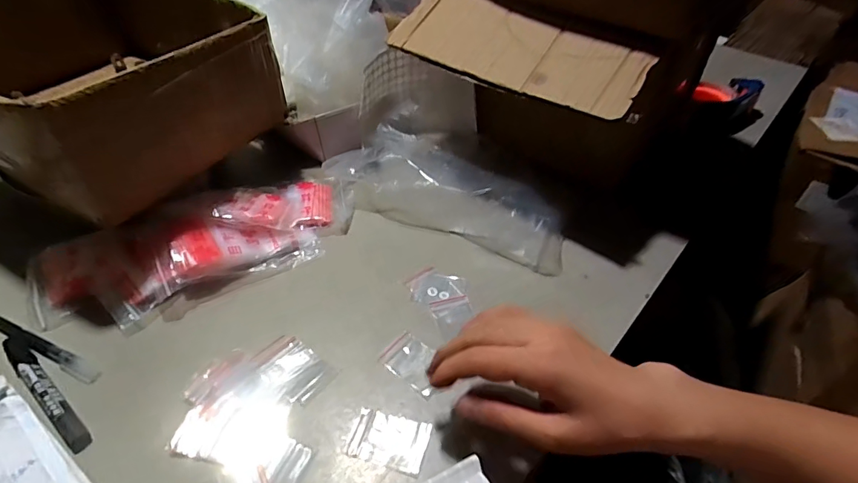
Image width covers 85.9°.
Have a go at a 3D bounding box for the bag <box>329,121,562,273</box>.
[{"bbox_3d":[0.024,-0.058,0.545,0.292,0.055,0.107,24,48,21],"label":"bag"}]

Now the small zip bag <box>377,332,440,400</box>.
[{"bbox_3d":[-0.011,0.108,0.408,0.060,0.005,0.039,33,52,28],"label":"small zip bag"}]

